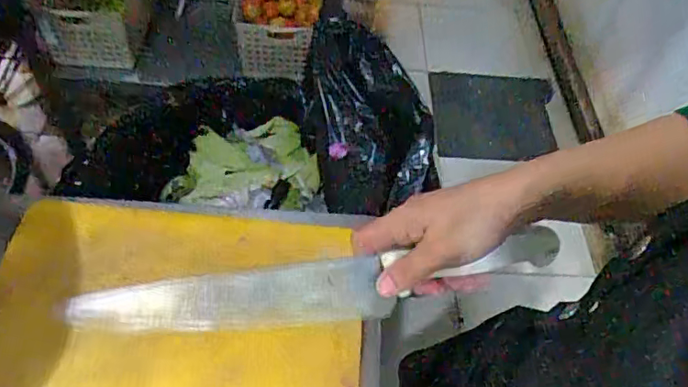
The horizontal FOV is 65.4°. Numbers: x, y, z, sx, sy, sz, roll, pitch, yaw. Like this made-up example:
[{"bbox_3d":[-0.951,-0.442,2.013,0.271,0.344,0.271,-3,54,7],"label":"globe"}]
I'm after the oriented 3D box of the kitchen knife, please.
[{"bbox_3d":[-0.015,0.070,0.401,0.352,0.050,0.022,-7,14,-7],"label":"kitchen knife"}]

